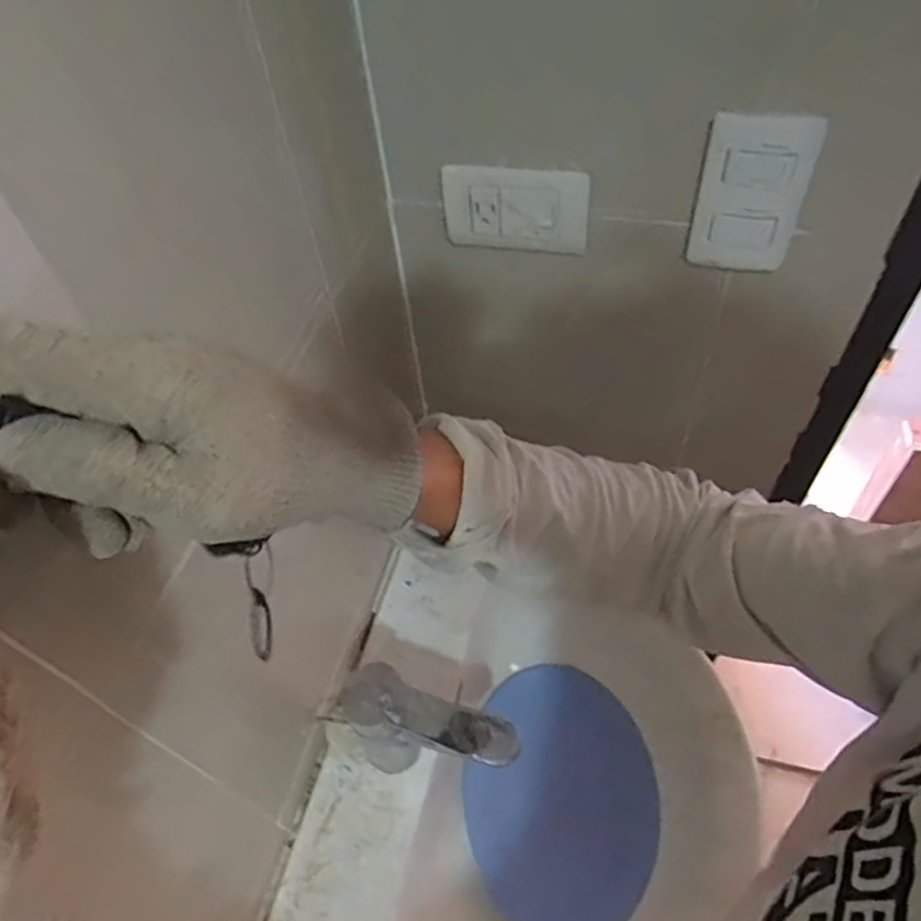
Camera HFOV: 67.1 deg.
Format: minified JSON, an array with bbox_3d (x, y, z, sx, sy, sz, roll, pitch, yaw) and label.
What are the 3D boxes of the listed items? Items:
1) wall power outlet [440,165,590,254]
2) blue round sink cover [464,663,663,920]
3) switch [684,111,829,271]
[{"bbox_3d":[0.041,-0.196,0.544,0.117,0.075,0.012,12,55,13],"label":"wall power outlet"},{"bbox_3d":[0.105,0.345,0.716,0.190,0.015,0.248,-6,67,-1],"label":"blue round sink cover"},{"bbox_3d":[0.198,-0.183,0.477,0.069,0.126,0.011,16,63,18],"label":"switch"}]

